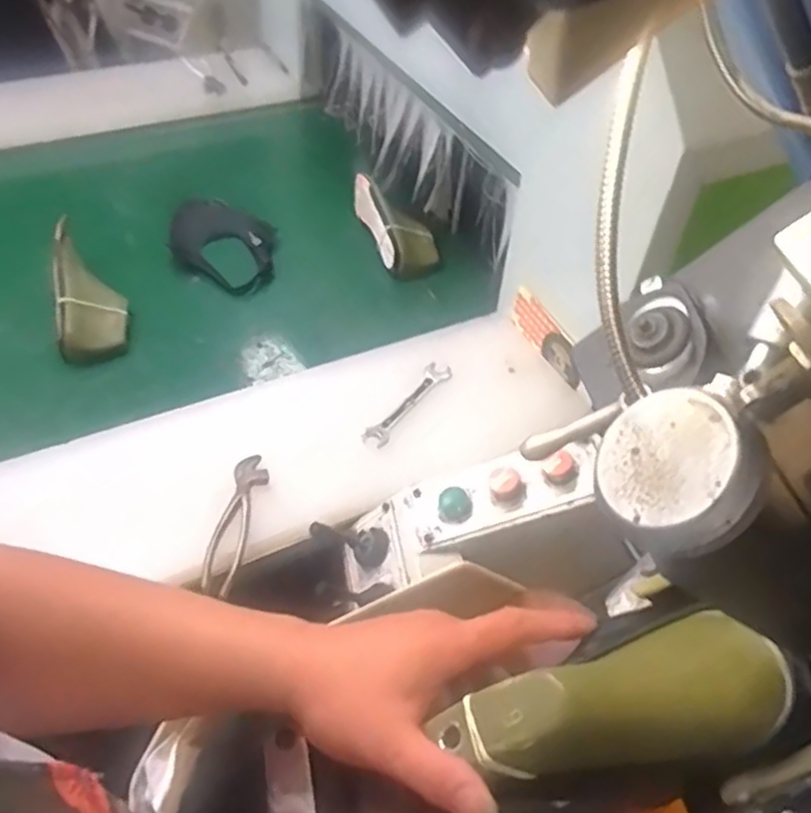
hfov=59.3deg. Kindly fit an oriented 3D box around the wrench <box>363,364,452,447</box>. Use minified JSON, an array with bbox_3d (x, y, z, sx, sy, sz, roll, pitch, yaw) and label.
[{"bbox_3d":[0.005,-0.005,0.959,0.033,0.004,0.179,39,56,8],"label":"wrench"}]

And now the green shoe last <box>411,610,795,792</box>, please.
[{"bbox_3d":[0.099,0.148,0.349,0.161,0.058,0.067,-15,48,4],"label":"green shoe last"}]

